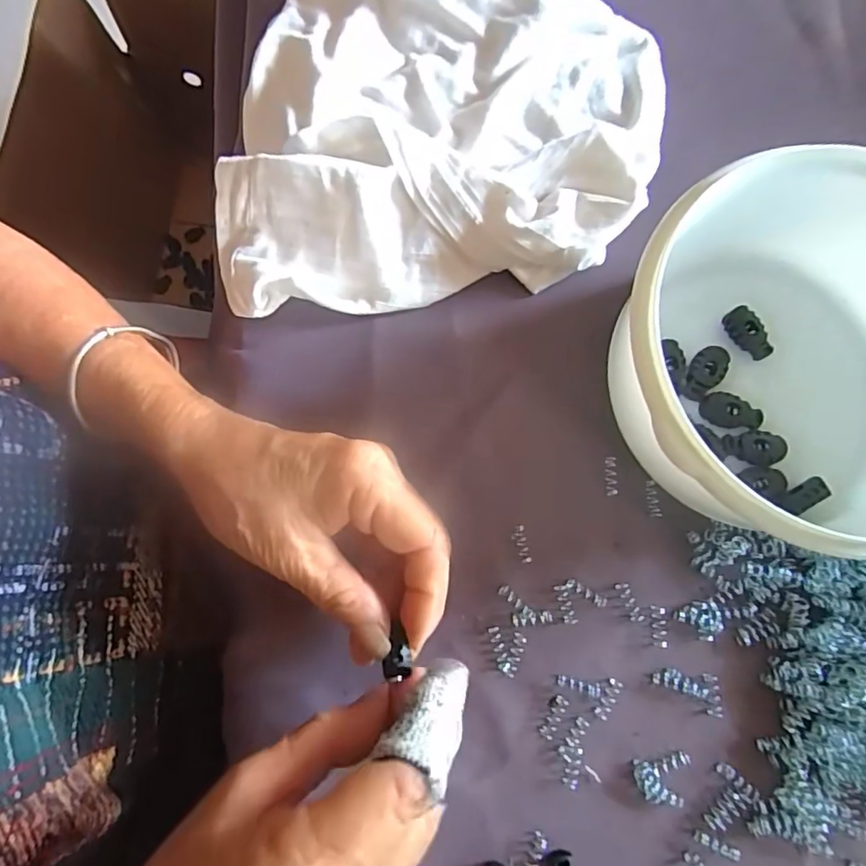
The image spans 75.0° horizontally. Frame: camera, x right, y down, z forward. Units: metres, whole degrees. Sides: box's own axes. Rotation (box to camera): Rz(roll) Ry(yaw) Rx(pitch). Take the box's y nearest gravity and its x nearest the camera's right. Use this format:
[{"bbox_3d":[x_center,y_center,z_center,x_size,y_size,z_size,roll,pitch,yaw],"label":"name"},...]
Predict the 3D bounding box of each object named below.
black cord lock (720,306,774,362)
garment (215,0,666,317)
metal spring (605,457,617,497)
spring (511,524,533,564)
[{"bbox_3d":[0.159,-0.050,0.283,0.015,0.007,0.028,-38,83,-9],"label":"black cord lock"},{"bbox_3d":[0.005,-0.159,0.288,0.226,0.038,0.190,-1,79,-3],"label":"garment"},{"bbox_3d":[0.087,0.021,0.273,0.006,0.004,0.018,-2,79,0],"label":"metal spring"},{"bbox_3d":[0.042,0.053,0.266,0.006,0.004,0.017,-13,79,-2],"label":"spring"}]

